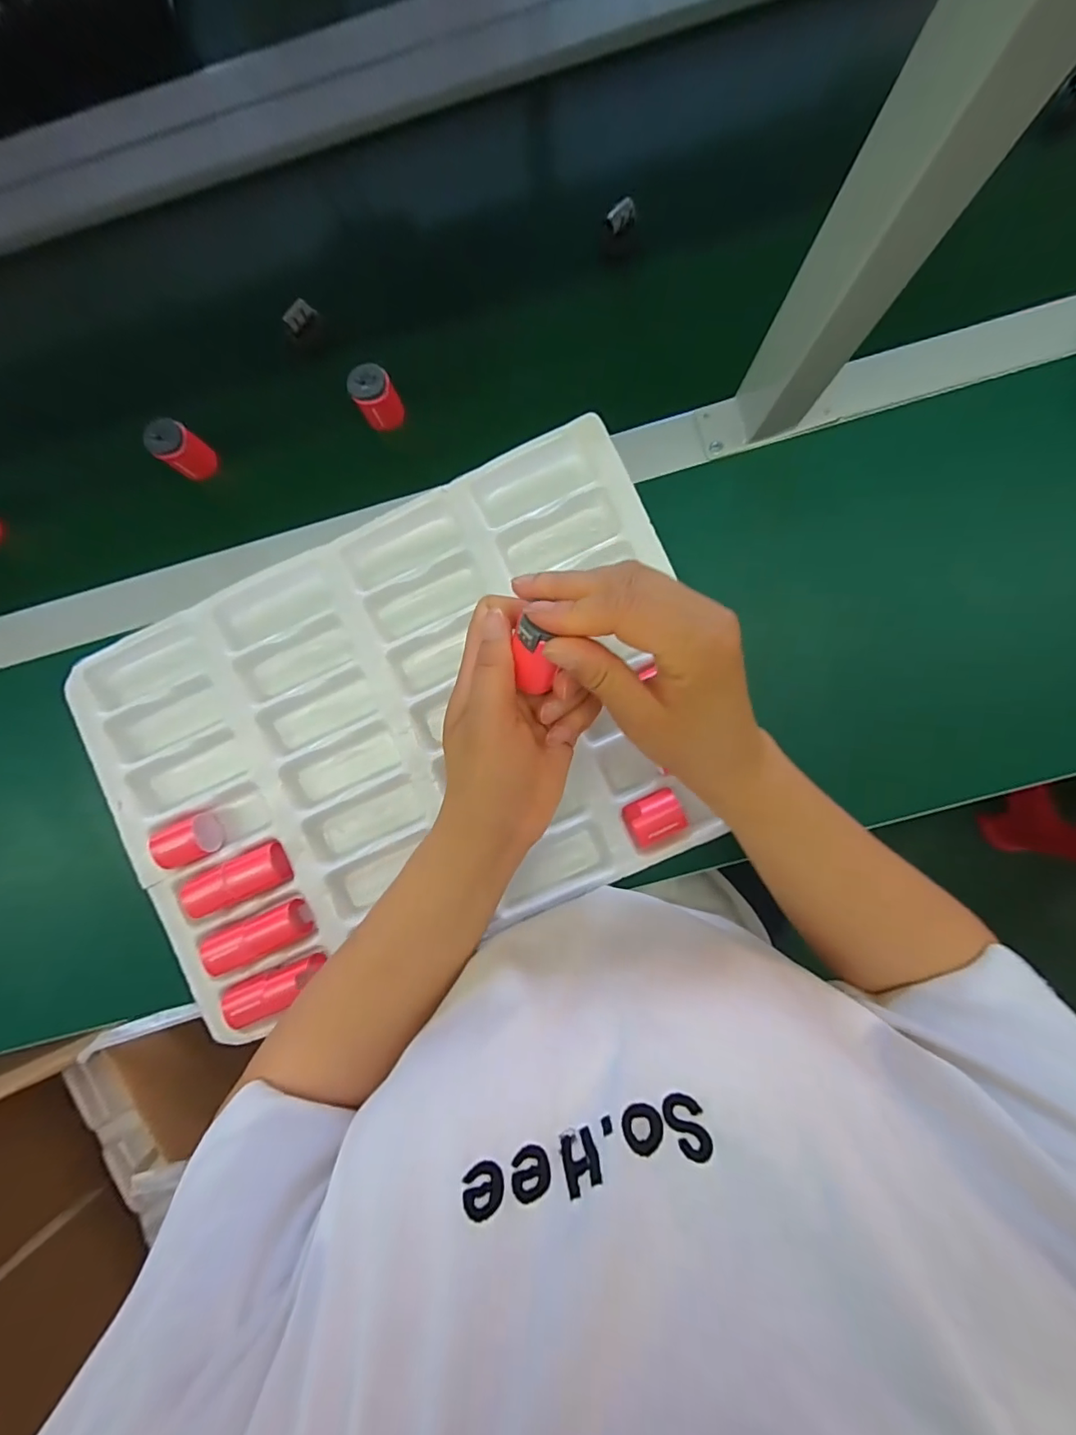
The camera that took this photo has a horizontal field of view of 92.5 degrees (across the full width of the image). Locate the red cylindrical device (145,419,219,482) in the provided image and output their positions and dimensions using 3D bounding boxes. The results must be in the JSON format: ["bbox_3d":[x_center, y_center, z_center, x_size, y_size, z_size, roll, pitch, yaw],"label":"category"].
[{"bbox_3d":[-0.280,-0.210,0.405,0.026,0.040,0.031,33,90,2],"label":"red cylindrical device"}]

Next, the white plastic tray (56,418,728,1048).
[{"bbox_3d":[-0.096,0.011,0.390,0.442,0.037,0.315,-24,89,1],"label":"white plastic tray"}]

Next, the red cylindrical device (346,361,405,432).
[{"bbox_3d":[-0.124,-0.246,0.398,0.031,0.040,0.027,-35,89,1],"label":"red cylindrical device"}]

